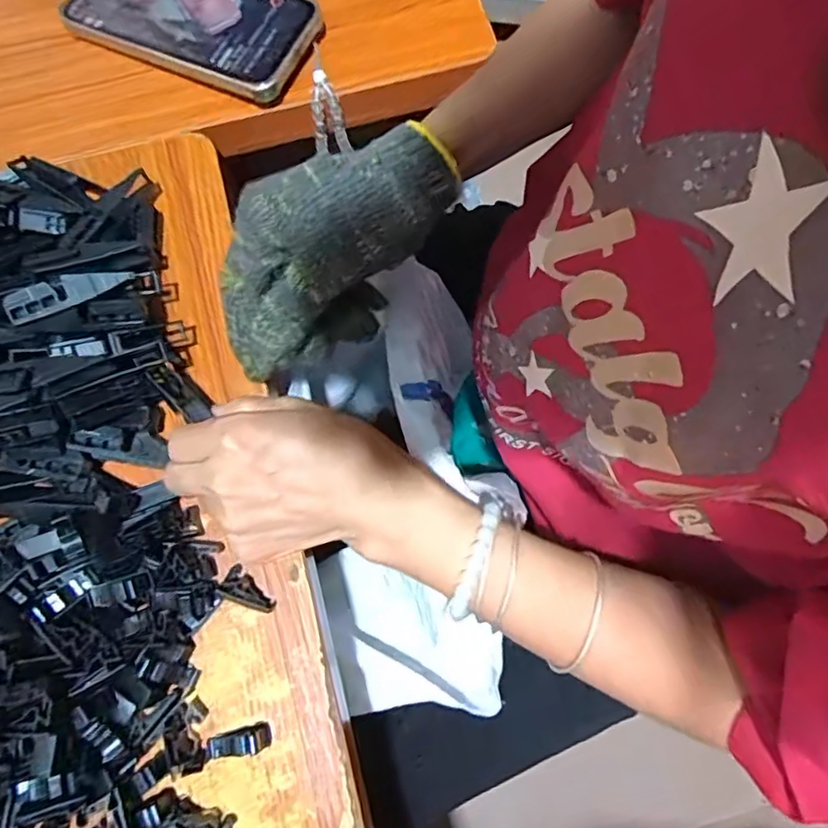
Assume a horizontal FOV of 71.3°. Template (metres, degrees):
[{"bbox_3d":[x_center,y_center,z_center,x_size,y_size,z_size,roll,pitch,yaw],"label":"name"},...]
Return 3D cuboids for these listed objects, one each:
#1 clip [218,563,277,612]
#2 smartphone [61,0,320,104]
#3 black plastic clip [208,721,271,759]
[{"bbox_3d":[-0.088,0.094,0.301,0.030,0.010,0.015,42,79,11],"label":"clip"},{"bbox_3d":[-0.149,-0.268,0.390,0.163,0.010,0.082,25,78,9],"label":"smartphone"},{"bbox_3d":[-0.086,0.160,0.282,0.030,0.012,0.011,-14,75,-3],"label":"black plastic clip"}]

